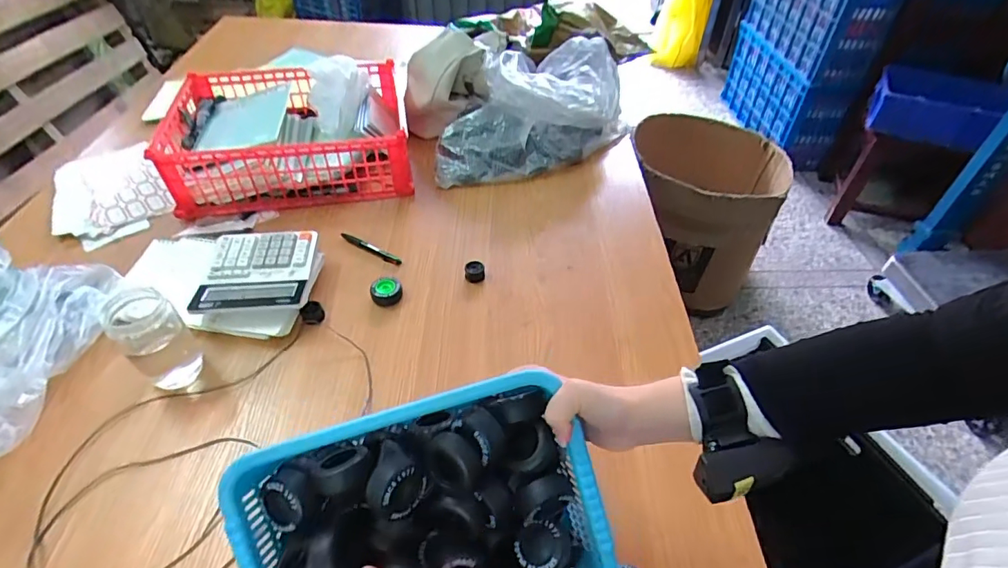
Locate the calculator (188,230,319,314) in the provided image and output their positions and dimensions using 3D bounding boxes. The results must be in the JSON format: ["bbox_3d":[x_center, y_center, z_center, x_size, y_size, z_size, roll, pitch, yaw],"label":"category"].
[{"bbox_3d":[-0.401,-0.024,0.827,0.161,0.028,0.168,-5,44,-7],"label":"calculator"}]

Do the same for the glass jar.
[{"bbox_3d":[-0.494,0.076,0.714,0.069,0.135,0.084,35,53,29],"label":"glass jar"}]

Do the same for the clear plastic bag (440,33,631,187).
[{"bbox_3d":[0.070,-0.394,1.152,0.468,0.212,0.265,-7,45,-10],"label":"clear plastic bag"}]

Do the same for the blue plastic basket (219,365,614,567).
[{"bbox_3d":[-0.068,0.215,0.443,0.299,0.224,0.066,-17,6,-3],"label":"blue plastic basket"}]

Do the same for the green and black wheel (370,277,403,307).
[{"bbox_3d":[-0.199,0.011,0.854,0.051,0.017,0.057,-9,45,-12],"label":"green and black wheel"}]

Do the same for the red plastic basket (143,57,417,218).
[{"bbox_3d":[-0.462,-0.328,1.108,0.470,0.137,0.365,-9,45,-12],"label":"red plastic basket"}]

